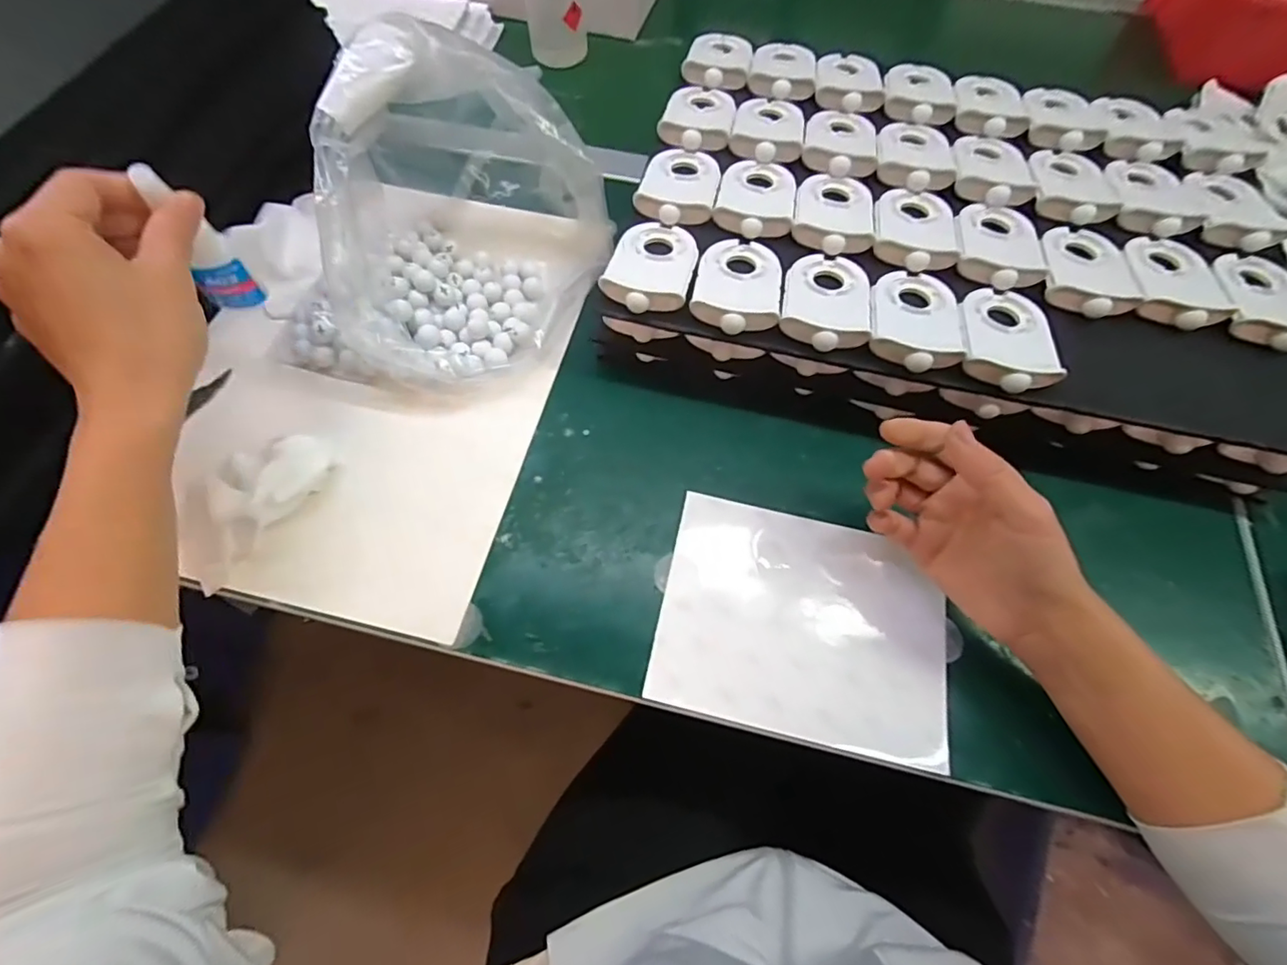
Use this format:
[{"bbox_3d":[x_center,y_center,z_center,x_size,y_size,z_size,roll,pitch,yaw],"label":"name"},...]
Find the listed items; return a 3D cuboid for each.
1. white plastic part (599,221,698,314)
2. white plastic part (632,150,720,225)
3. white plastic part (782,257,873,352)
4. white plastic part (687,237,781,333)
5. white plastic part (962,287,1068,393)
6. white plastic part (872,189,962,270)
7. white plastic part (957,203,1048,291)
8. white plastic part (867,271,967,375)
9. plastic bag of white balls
[{"bbox_3d":[0.007,-0.151,0.395,0.057,0.017,0.087,12,57,3],"label":"white plastic part"},{"bbox_3d":[0.029,-0.230,0.430,0.058,0.013,0.086,11,57,4],"label":"white plastic part"},{"bbox_3d":[0.125,-0.124,0.379,0.057,0.013,0.086,12,57,6],"label":"white plastic part"},{"bbox_3d":[0.066,-0.137,0.386,0.058,0.013,0.087,10,58,3],"label":"white plastic part"},{"bbox_3d":[0.239,-0.094,0.367,0.058,0.013,0.085,13,56,6],"label":"white plastic part"},{"bbox_3d":[0.201,-0.189,0.412,0.058,0.014,0.086,14,59,6],"label":"white plastic part"},{"bbox_3d":[0.258,-0.174,0.402,0.058,0.020,0.085,14,64,6],"label":"white plastic part"},{"bbox_3d":[0.182,-0.111,0.369,0.056,0.027,0.087,14,64,6],"label":"white plastic part"},{"bbox_3d":[-0.143,-0.201,0.416,0.192,0.165,0.264,17,65,7],"label":"plastic bag of white balls"}]

